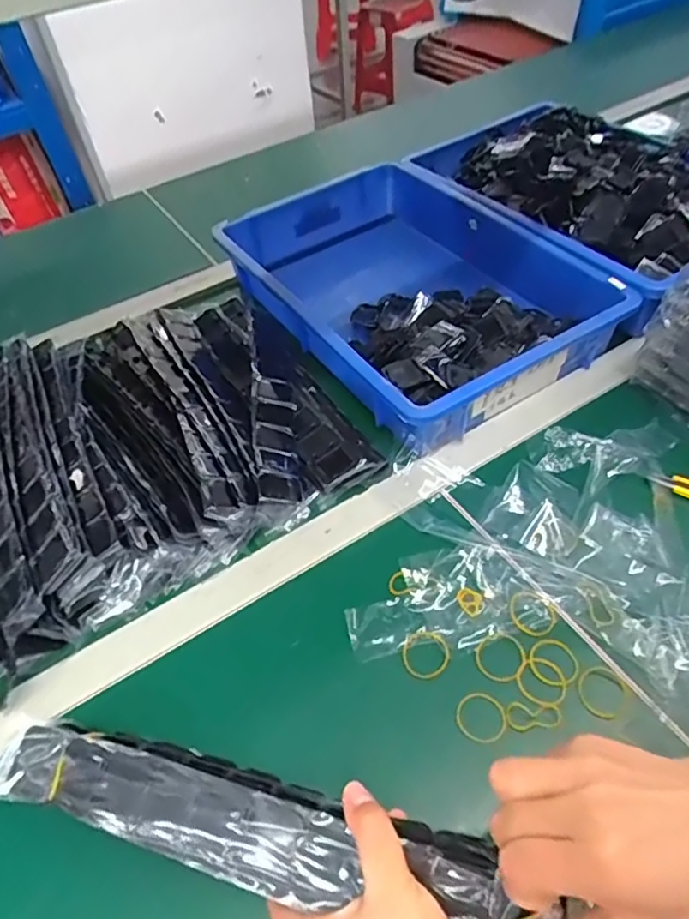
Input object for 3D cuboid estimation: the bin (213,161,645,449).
[{"bbox_3d":[0.065,-0.202,0.715,0.285,0.104,0.439,-29,53,-18],"label":"bin"}]

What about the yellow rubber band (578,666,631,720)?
[{"bbox_3d":[0.184,0.165,0.431,0.036,0.004,0.033,-3,49,3],"label":"yellow rubber band"}]

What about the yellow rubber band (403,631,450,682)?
[{"bbox_3d":[0.061,0.145,0.454,0.035,0.004,0.036,-3,49,3],"label":"yellow rubber band"}]

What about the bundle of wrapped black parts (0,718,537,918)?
[{"bbox_3d":[-0.063,0.206,0.348,0.314,0.042,0.056,6,49,18],"label":"bundle of wrapped black parts"}]

